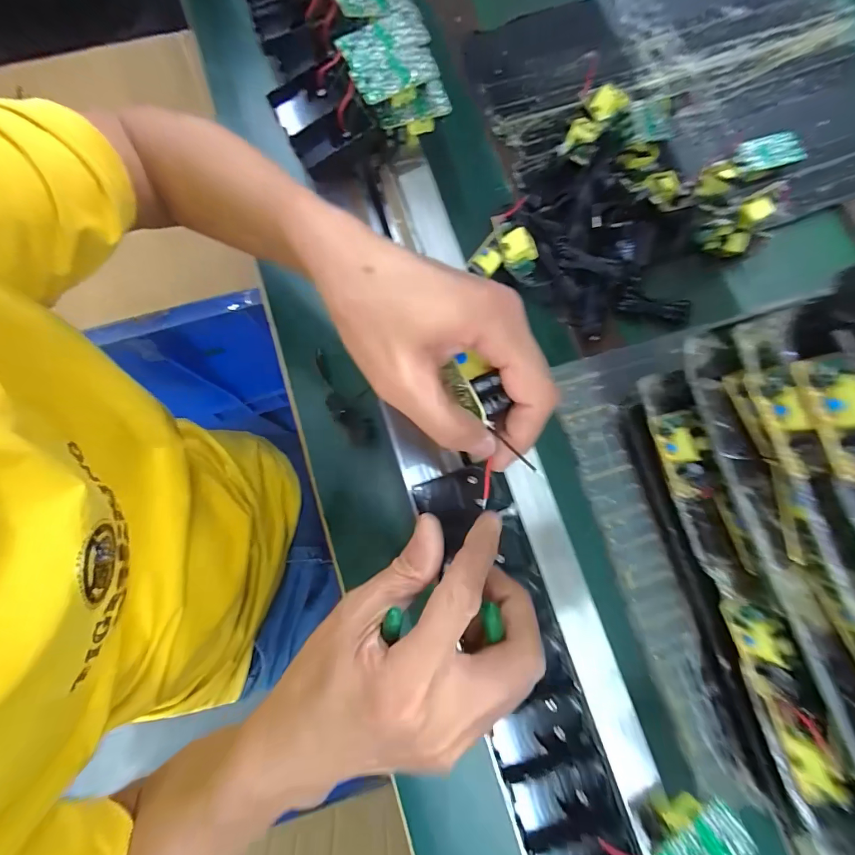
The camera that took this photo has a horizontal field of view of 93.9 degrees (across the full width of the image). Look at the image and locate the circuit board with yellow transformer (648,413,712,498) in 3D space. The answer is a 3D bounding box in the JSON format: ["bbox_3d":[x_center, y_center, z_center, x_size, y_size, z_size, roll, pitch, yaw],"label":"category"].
[{"bbox_3d":[0.199,0.022,0.309,0.028,0.022,0.067,-12,79,-4],"label":"circuit board with yellow transformer"}]

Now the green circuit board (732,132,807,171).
[{"bbox_3d":[0.367,-0.297,0.429,0.068,0.008,0.035,-9,87,7],"label":"green circuit board"}]

